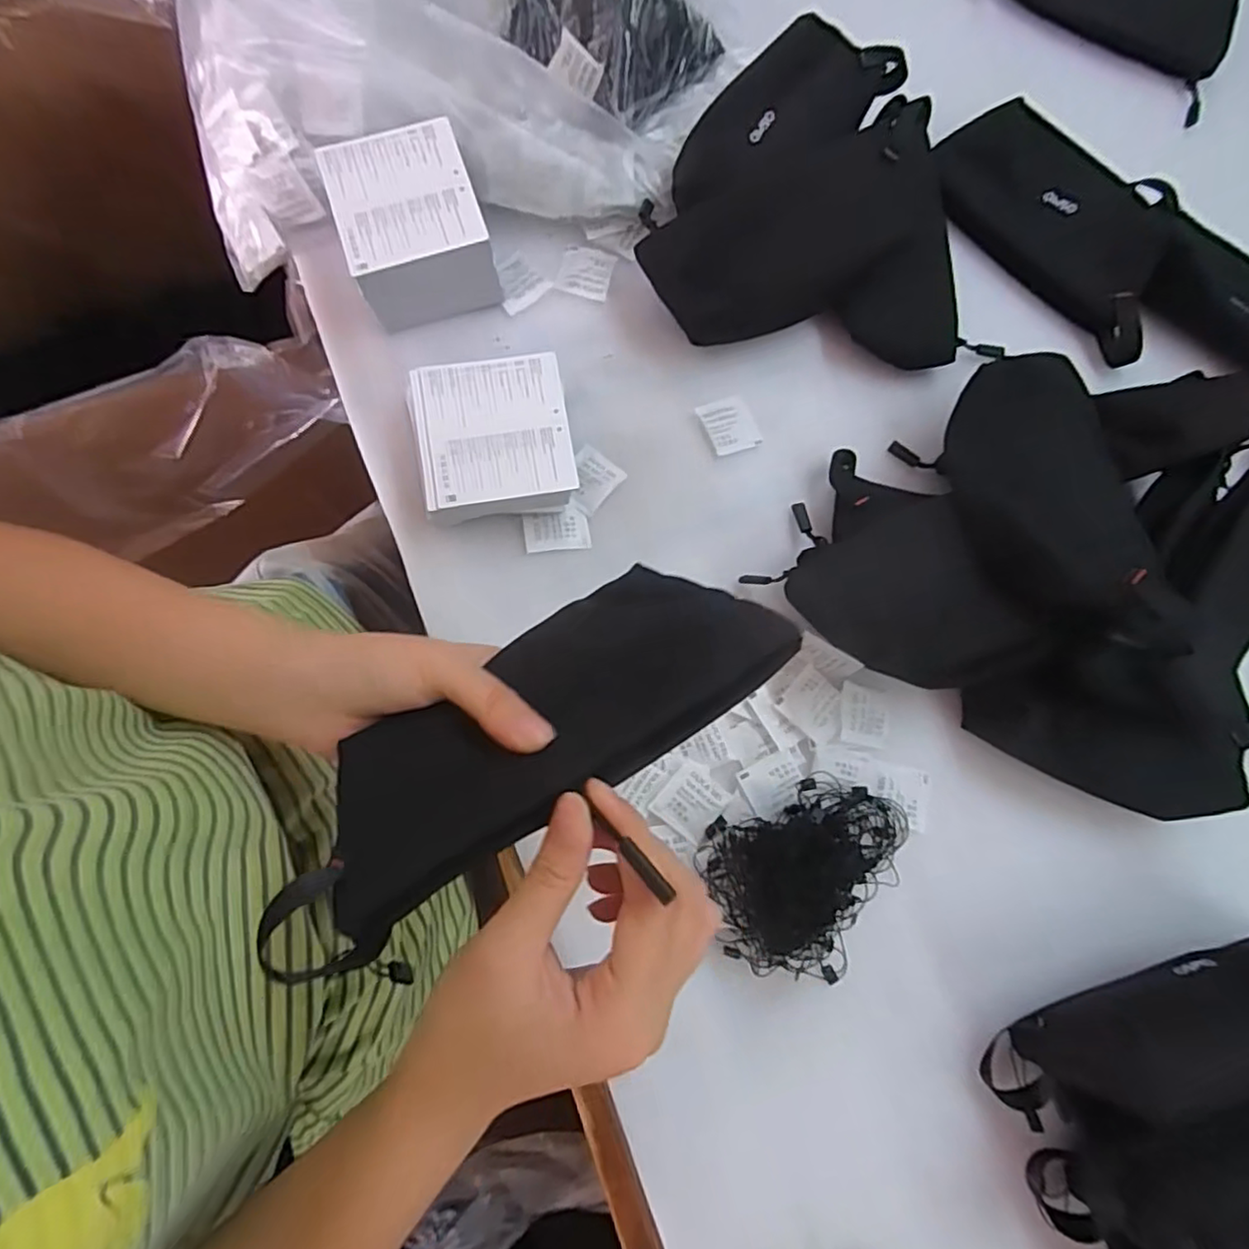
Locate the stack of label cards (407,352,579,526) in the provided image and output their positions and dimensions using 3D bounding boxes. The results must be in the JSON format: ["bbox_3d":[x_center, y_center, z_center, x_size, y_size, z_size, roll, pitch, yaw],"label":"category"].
[{"bbox_3d":[-0.087,-0.119,0.433,0.099,0.039,0.110,-13,80,-4],"label":"stack of label cards"}]

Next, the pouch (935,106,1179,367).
[{"bbox_3d":[0.335,-0.310,0.494,0.208,0.033,0.097,40,81,6],"label":"pouch"}]

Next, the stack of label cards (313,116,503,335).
[{"bbox_3d":[-0.144,-0.269,0.446,0.088,0.065,0.103,-19,81,-5],"label":"stack of label cards"}]

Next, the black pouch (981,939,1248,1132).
[{"bbox_3d":[0.315,0.227,0.366,0.204,0.075,0.060,-16,80,-4],"label":"black pouch"}]

